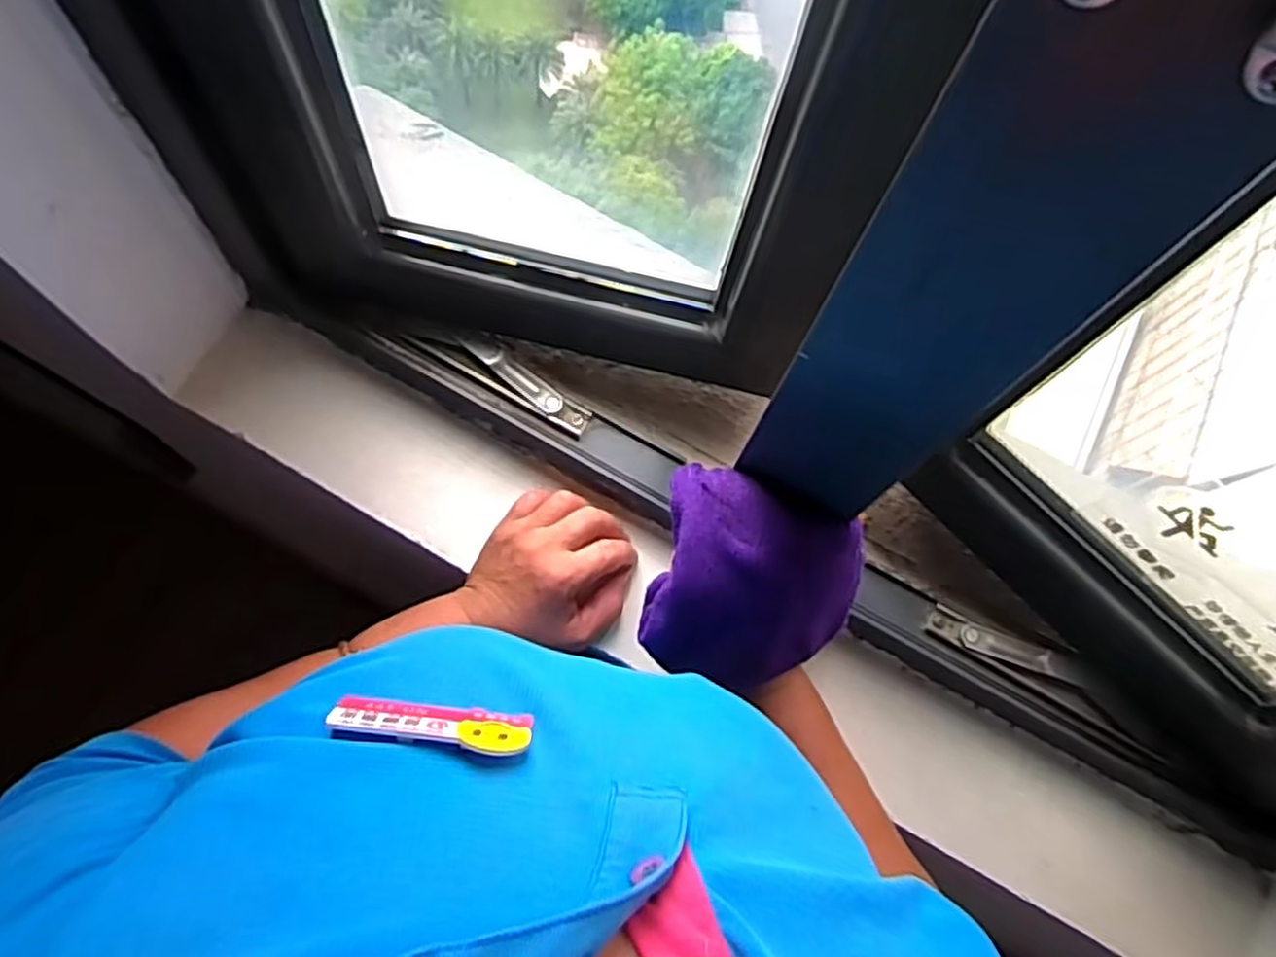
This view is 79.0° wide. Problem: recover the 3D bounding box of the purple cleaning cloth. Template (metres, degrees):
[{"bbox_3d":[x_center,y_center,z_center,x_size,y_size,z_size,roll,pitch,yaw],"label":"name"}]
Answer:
[{"bbox_3d":[0.066,0.064,0.435,0.115,0.087,0.100,15,70,3],"label":"purple cleaning cloth"}]

